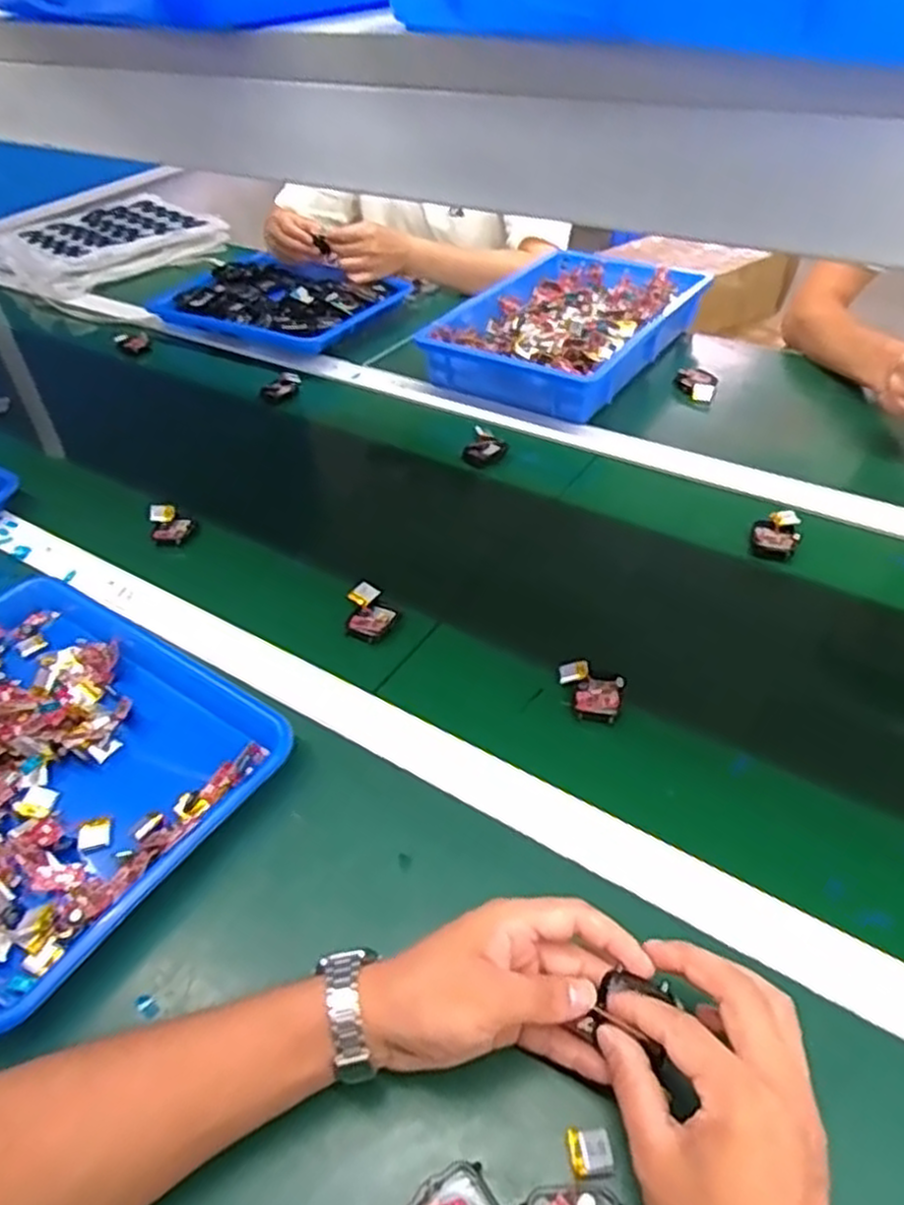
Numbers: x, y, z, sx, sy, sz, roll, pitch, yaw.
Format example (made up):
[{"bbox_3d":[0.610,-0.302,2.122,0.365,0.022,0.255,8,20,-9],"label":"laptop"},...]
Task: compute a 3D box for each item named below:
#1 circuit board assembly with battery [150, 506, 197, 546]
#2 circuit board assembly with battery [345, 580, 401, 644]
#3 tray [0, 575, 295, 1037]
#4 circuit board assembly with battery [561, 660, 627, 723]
[{"bbox_3d":[-0.283,-0.080,0.767,0.041,0.021,0.052,-21,45,-16],"label":"circuit board assembly with battery"},{"bbox_3d":[-0.073,0.008,0.657,0.054,0.009,0.052,5,45,-5],"label":"circuit board assembly with battery"},{"bbox_3d":[-0.303,0.108,0.544,0.328,0.034,0.252,24,50,28],"label":"tray"},{"bbox_3d":[0.105,0.067,0.579,0.052,0.012,0.043,14,46,20],"label":"circuit board assembly with battery"}]

